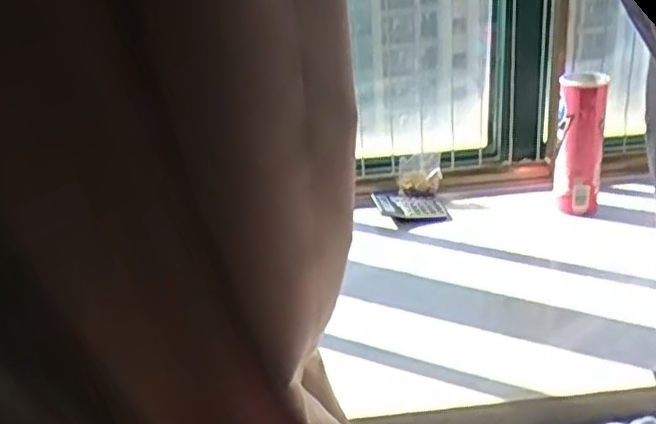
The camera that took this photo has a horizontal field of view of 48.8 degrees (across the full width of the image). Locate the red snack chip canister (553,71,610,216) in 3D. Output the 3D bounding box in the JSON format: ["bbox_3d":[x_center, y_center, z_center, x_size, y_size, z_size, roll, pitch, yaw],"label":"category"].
[{"bbox_3d":[0.381,-0.099,1.095,0.067,0.206,0.064,4,27,16],"label":"red snack chip canister"}]

